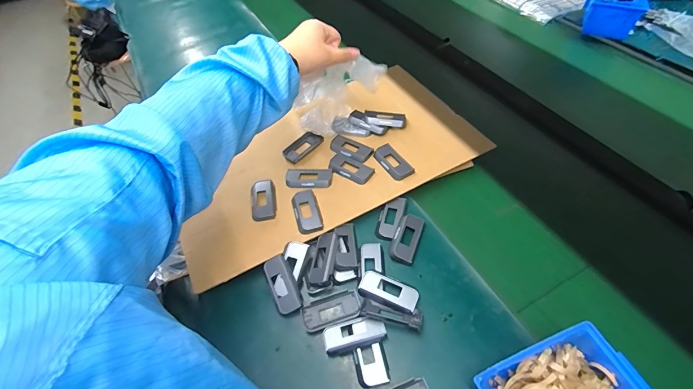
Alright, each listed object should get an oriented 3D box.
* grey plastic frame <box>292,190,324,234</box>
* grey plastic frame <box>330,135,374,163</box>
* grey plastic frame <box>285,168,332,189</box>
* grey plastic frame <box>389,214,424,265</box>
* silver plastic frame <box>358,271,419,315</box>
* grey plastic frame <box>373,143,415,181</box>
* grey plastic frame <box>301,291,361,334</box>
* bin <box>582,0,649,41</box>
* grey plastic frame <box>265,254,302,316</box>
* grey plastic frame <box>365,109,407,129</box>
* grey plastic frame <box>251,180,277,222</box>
[{"bbox_3d":[-0.061,0.024,0.521,0.037,0.006,0.078,-16,53,-7],"label":"grey plastic frame"},{"bbox_3d":[0.008,-0.082,0.600,0.079,0.009,0.040,26,59,22],"label":"grey plastic frame"},{"bbox_3d":[-0.062,-0.026,0.566,0.077,0.008,0.039,0,53,4],"label":"grey plastic frame"},{"bbox_3d":[0.088,0.062,0.497,0.036,0.013,0.072,15,55,16],"label":"grey plastic frame"},{"bbox_3d":[0.055,0.128,0.450,0.075,0.012,0.034,16,55,16],"label":"silver plastic frame"},{"bbox_3d":[0.076,-0.055,0.570,0.037,0.008,0.079,-28,55,-16],"label":"grey plastic frame"},{"bbox_3d":[-0.020,0.153,0.451,0.077,0.016,0.039,-18,53,-9],"label":"grey plastic frame"},{"bbox_3d":[0.602,-0.414,0.784,0.116,0.069,0.120,18,56,18],"label":"bin"},{"bbox_3d":[-0.087,0.122,0.467,0.032,0.016,0.077,-23,54,-12],"label":"grey plastic frame"},{"bbox_3d":[0.071,-0.138,0.626,0.075,0.011,0.036,1,53,5],"label":"grey plastic frame"},{"bbox_3d":[-0.131,0.008,0.541,0.037,0.007,0.075,-10,52,-3],"label":"grey plastic frame"}]

